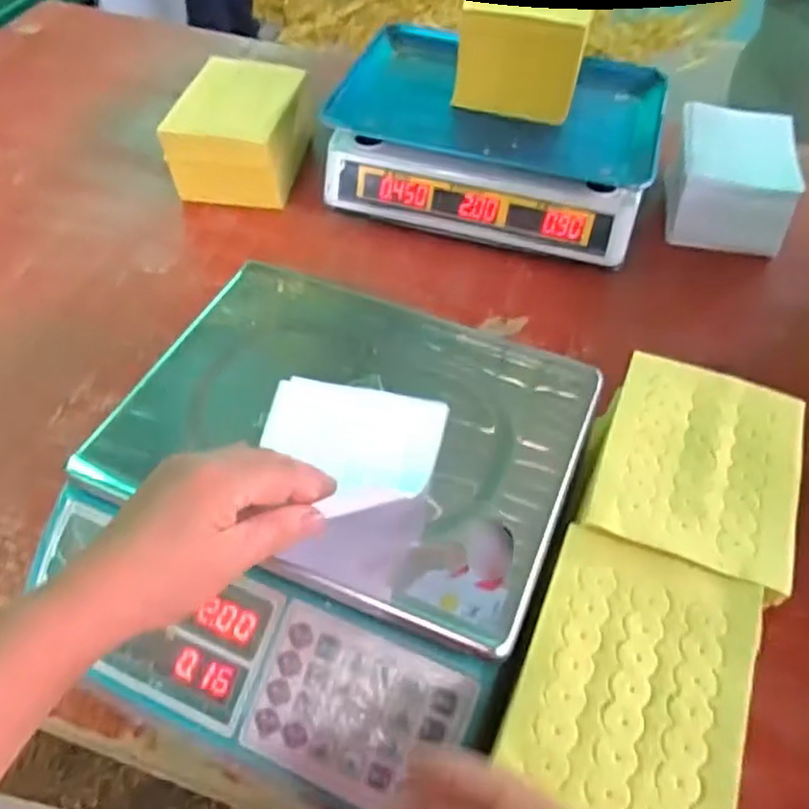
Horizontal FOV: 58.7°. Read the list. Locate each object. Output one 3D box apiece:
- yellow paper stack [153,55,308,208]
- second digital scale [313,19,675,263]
[{"bbox_3d":[-0.176,-0.300,0.800,0.132,0.092,0.161,9,52,5],"label":"yellow paper stack"},{"bbox_3d":[0.100,-0.285,0.785,0.329,0.105,0.238,15,52,10],"label":"second digital scale"}]

